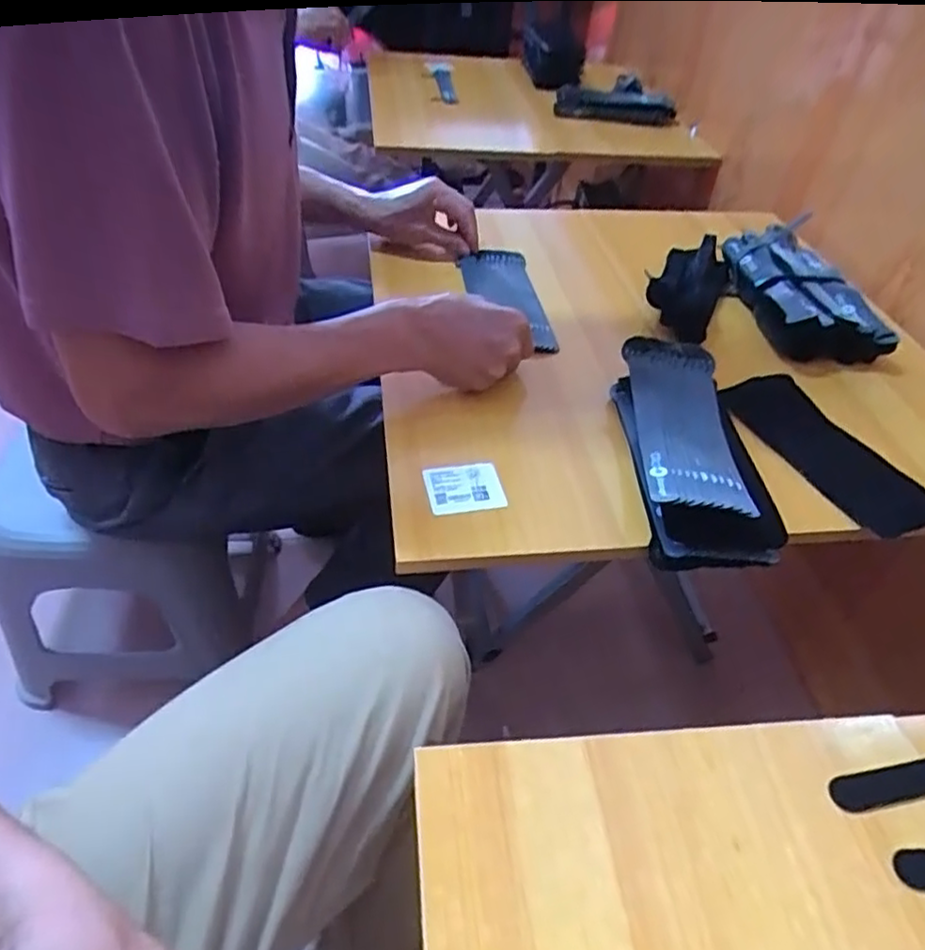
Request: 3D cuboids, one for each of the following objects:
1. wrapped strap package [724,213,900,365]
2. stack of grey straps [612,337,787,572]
[{"bbox_3d":[0.381,-0.224,0.778,0.129,0.048,0.266,1,44,-5],"label":"wrapped strap package"},{"bbox_3d":[0.190,-0.023,0.550,0.108,0.057,0.218,5,43,0],"label":"stack of grey straps"}]

